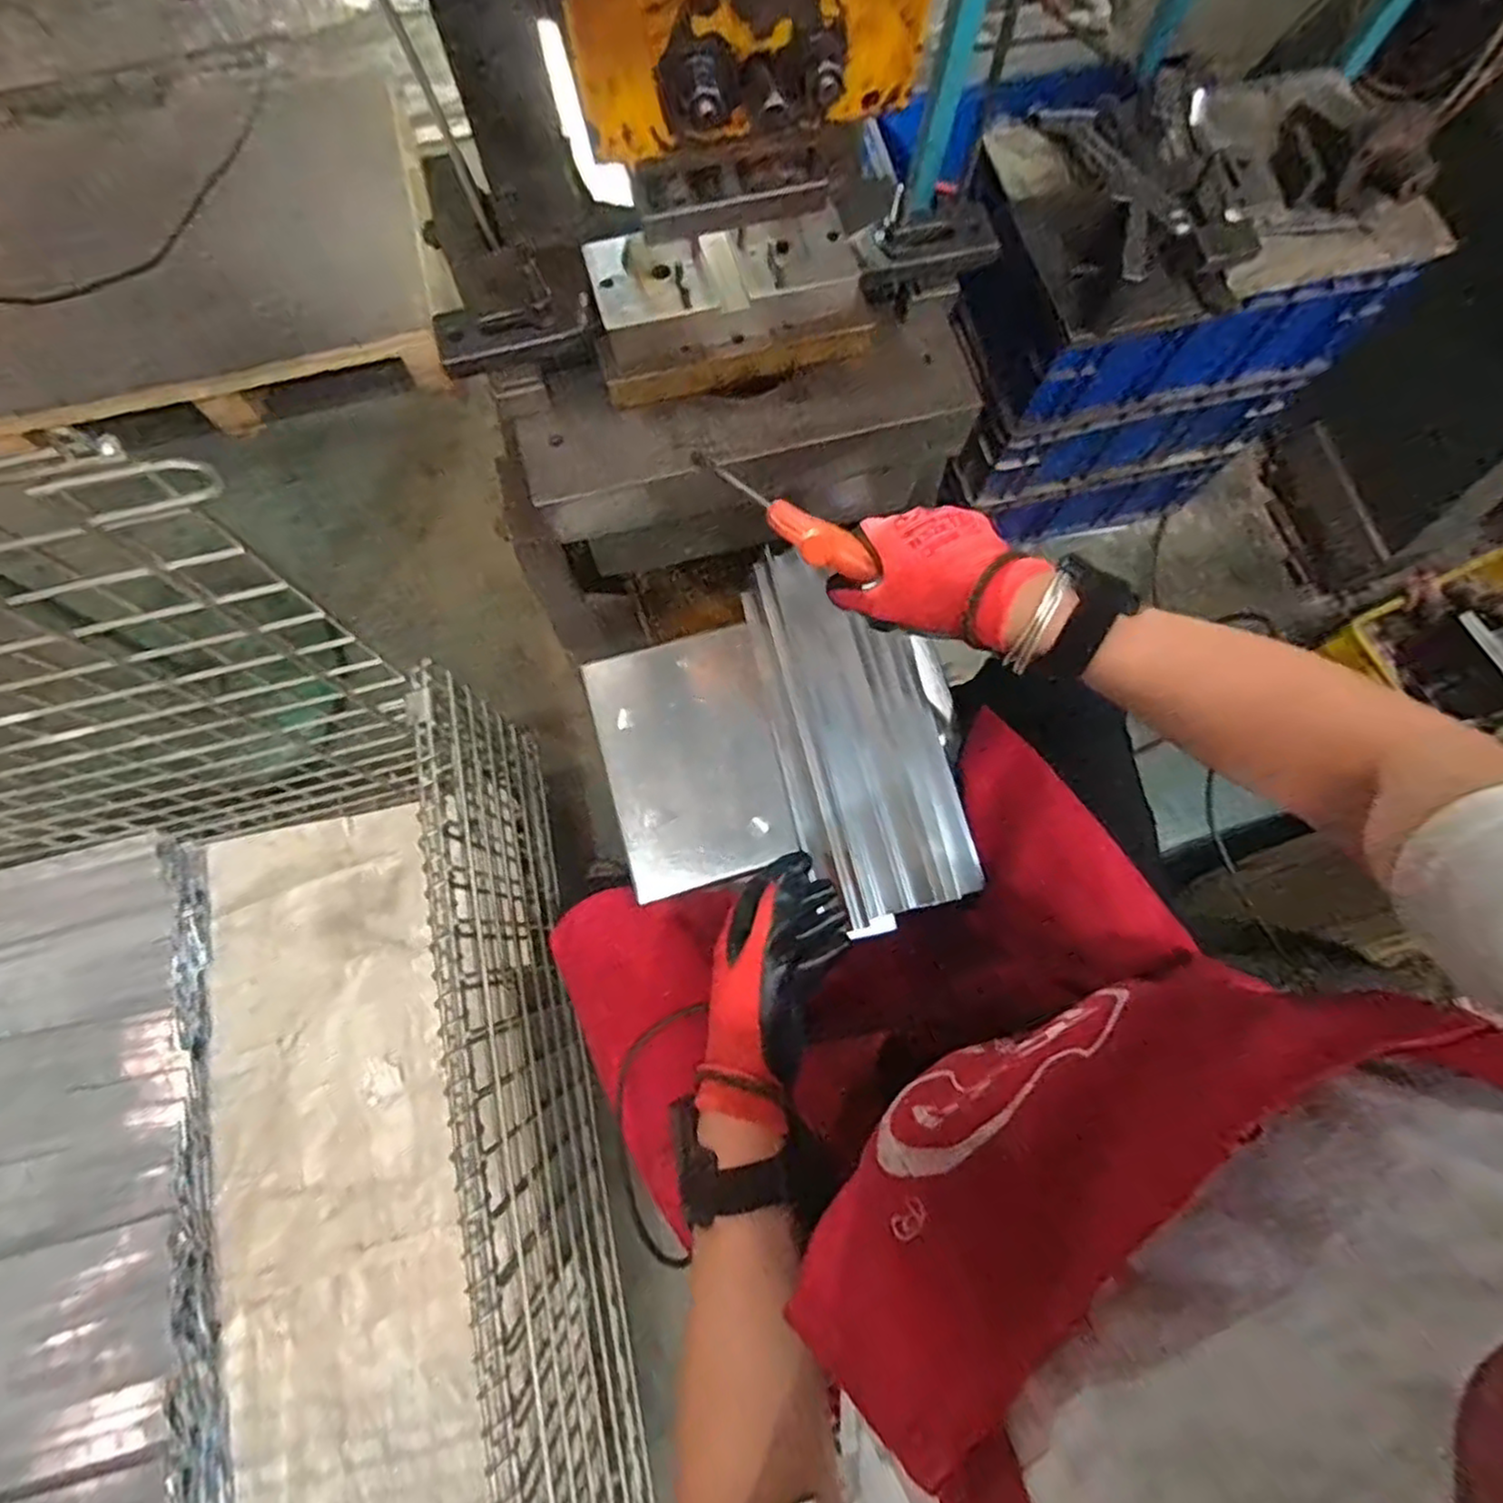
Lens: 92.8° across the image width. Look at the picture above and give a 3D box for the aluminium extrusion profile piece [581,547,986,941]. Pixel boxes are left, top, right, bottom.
[{"bbox_3d":[0.028,0.000,0.629,0.305,0.093,0.315,0,74,0],"label":"aluminium extrusion profile piece"}]

